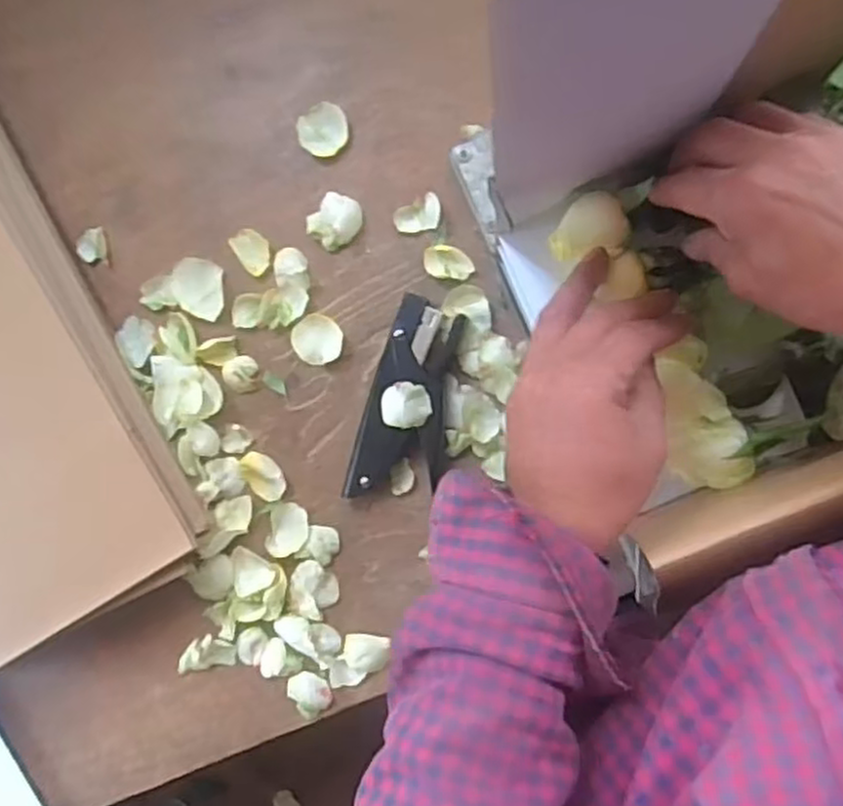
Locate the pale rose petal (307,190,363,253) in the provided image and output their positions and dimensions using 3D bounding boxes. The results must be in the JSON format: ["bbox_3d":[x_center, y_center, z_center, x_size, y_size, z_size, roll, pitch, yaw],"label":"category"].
[{"bbox_3d":[-0.064,-0.136,0.554,0.034,0.015,0.039,43,95,4],"label":"pale rose petal"}]

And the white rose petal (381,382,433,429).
[{"bbox_3d":[-0.011,0.002,0.527,0.035,0.019,0.031,-4,90,6],"label":"white rose petal"}]

